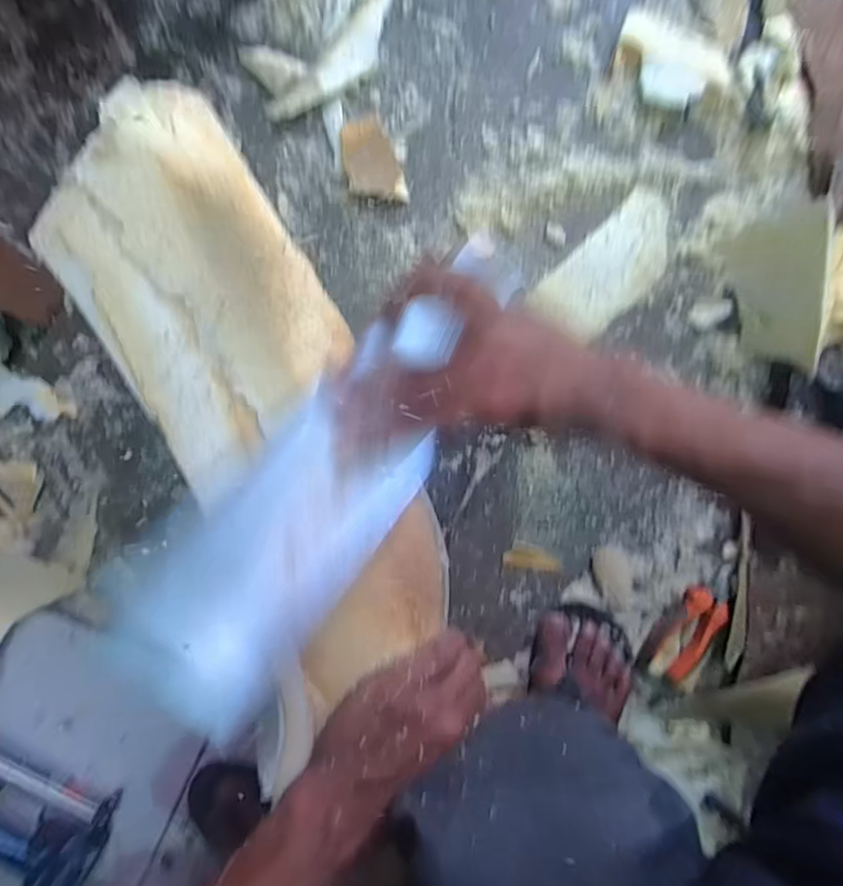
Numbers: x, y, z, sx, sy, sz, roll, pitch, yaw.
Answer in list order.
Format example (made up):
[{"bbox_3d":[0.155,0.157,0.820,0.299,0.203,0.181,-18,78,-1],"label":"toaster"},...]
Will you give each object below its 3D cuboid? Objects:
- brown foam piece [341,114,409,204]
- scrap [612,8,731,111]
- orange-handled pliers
[{"bbox_3d":[-0.050,-0.280,0.520,0.053,0.016,0.083,-17,97,3],"label":"brown foam piece"},{"bbox_3d":[0.244,-0.370,0.510,0.112,0.021,0.070,18,98,-2],"label":"scrap"},{"bbox_3d":[0.301,0.200,0.578,0.059,0.017,0.146,27,97,-3],"label":"orange-handled pliers"}]

